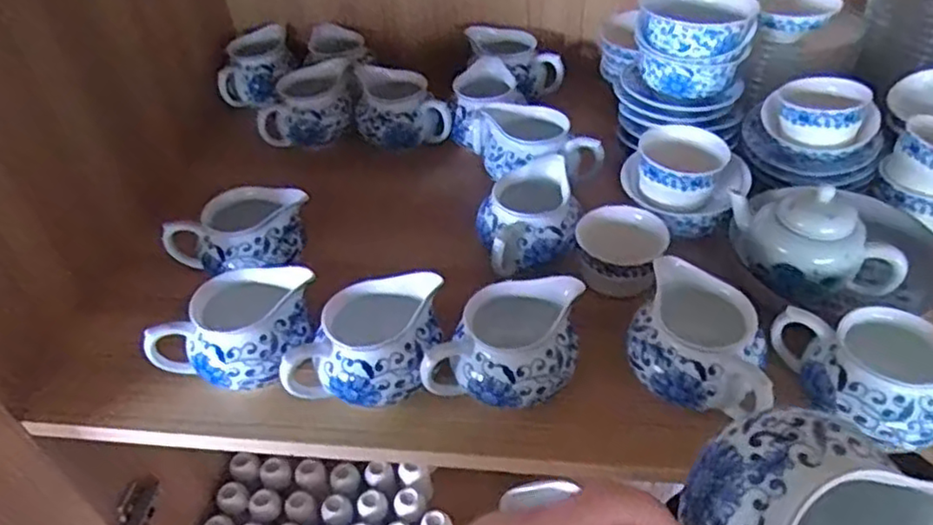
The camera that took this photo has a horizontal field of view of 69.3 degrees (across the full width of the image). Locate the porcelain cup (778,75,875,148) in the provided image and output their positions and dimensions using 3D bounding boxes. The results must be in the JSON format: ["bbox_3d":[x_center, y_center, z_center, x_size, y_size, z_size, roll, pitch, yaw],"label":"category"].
[{"bbox_3d":[0.276,-0.120,0.527,0.063,0.028,0.057,24,50,27],"label":"porcelain cup"}]

